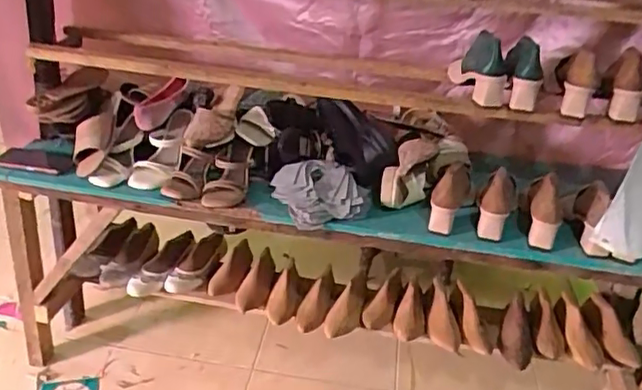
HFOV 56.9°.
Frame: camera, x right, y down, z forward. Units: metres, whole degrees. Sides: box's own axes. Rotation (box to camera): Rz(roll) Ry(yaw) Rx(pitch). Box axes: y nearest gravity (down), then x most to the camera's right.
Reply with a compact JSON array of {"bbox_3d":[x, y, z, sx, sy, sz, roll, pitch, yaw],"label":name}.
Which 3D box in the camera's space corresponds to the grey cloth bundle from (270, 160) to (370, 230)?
[{"bbox_3d":[0.000,-0.005,1.258,0.184,0.065,0.180,3,30,-2],"label":"grey cloth bundle"}]

